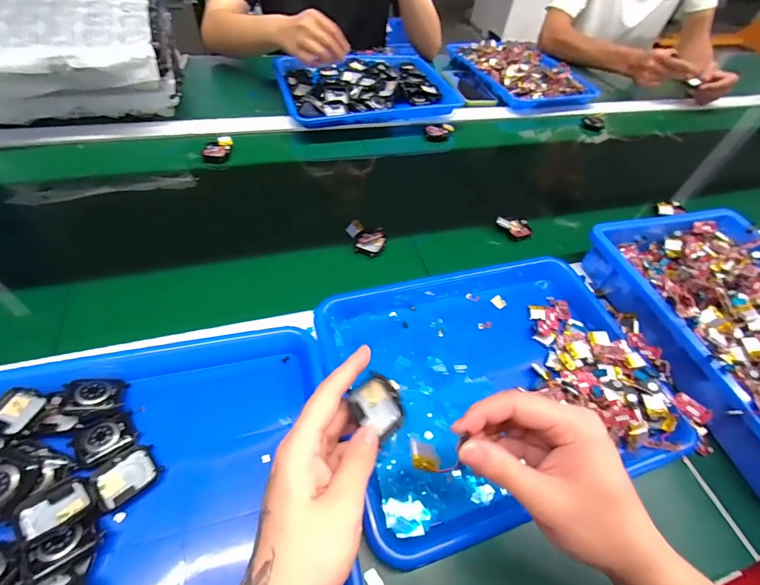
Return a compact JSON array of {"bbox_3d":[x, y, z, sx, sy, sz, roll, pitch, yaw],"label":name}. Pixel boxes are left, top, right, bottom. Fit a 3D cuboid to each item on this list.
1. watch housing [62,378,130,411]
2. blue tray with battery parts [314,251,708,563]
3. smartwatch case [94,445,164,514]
[{"bbox_3d":[-0.251,0.089,0.331,0.045,0.010,0.036,6,38,-29],"label":"watch housing"},{"bbox_3d":[0.116,0.076,0.401,0.329,0.048,0.272,-12,55,-17],"label":"blue tray with battery parts"},{"bbox_3d":[-0.201,0.147,0.299,0.042,0.009,0.033,-32,63,-28],"label":"smartwatch case"}]

